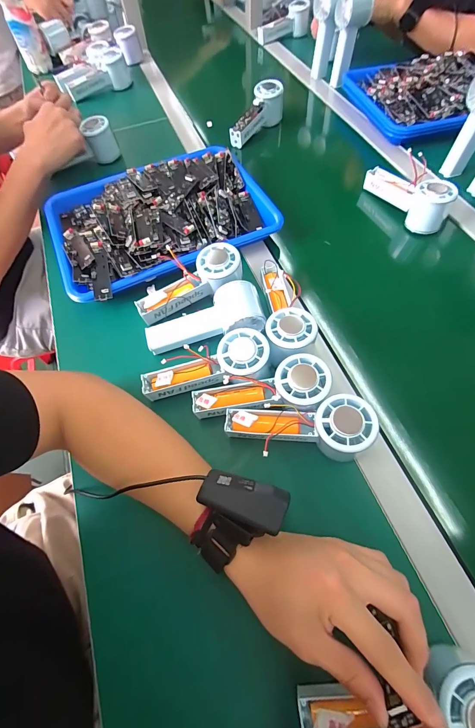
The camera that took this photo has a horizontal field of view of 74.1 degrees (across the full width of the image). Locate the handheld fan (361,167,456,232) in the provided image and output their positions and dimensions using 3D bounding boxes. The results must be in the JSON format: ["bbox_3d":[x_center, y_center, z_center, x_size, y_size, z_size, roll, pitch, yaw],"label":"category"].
[{"bbox_3d":[0.273,-0.274,0.499,0.047,0.060,0.154,-25,65,-9],"label":"handheld fan"}]

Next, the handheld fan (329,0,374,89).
[{"bbox_3d":[0.235,-0.700,0.681,0.074,0.154,0.044,20,45,13],"label":"handheld fan"}]

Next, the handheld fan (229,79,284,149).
[{"bbox_3d":[0.038,-0.489,0.634,0.047,0.085,0.136,28,68,16],"label":"handheld fan"}]

